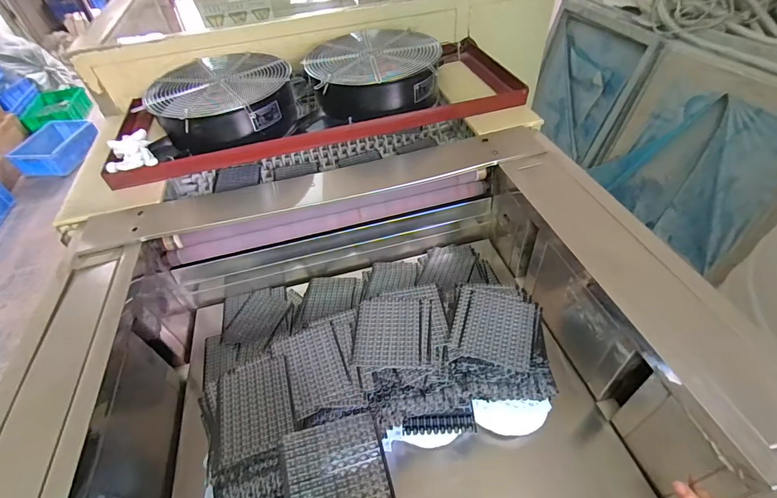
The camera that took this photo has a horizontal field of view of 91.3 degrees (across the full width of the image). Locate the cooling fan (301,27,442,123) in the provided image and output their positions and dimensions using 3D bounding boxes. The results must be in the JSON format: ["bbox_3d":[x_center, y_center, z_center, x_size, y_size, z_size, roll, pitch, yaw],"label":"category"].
[{"bbox_3d":[-0.035,-0.421,0.935,0.310,0.135,0.269,3,47,9],"label":"cooling fan"}]

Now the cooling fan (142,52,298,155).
[{"bbox_3d":[-0.365,-0.330,0.875,0.305,0.122,0.261,-22,48,-14],"label":"cooling fan"}]

